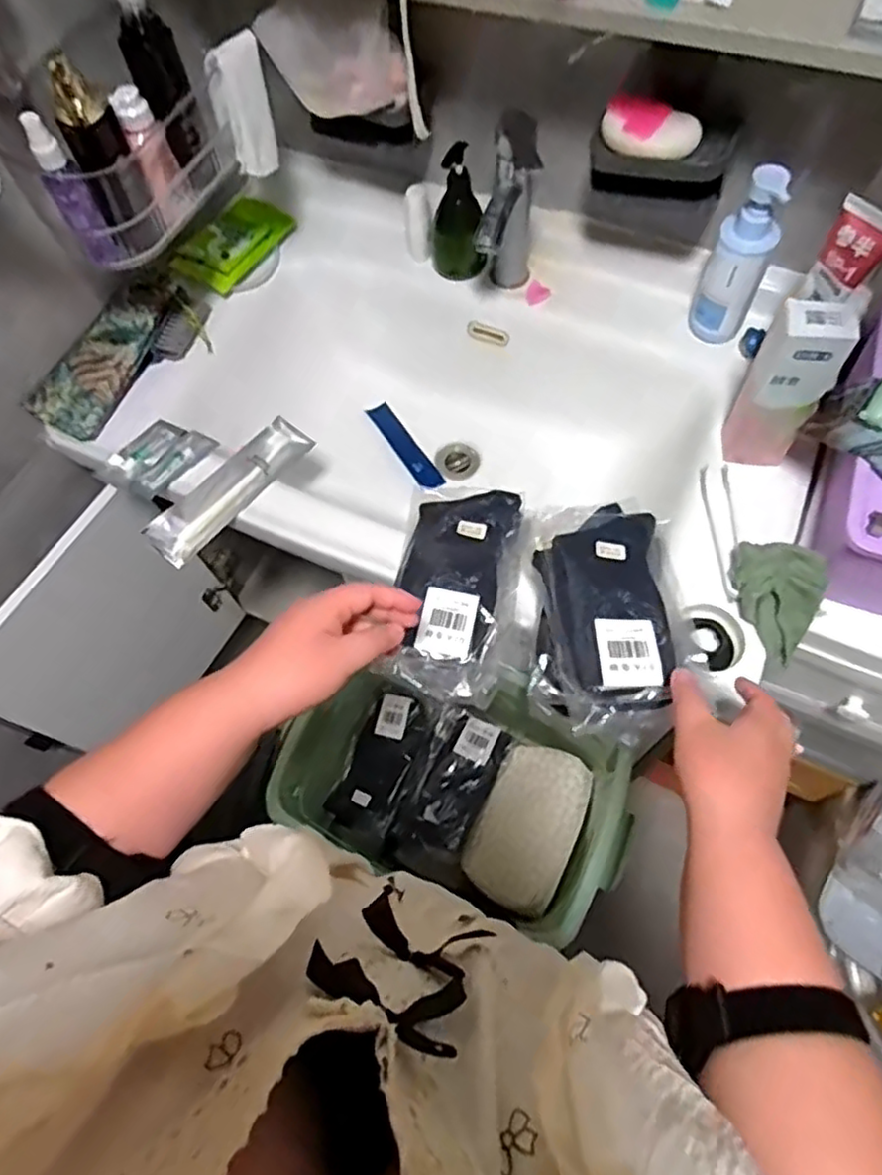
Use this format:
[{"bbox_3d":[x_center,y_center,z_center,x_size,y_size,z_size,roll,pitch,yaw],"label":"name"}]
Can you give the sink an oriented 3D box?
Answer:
[{"bbox_3d":[0.025,-0.187,0.806,0.731,0.180,0.489,24,68,13],"label":"sink"}]

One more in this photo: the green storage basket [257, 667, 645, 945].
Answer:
[{"bbox_3d":[0.027,0.224,0.798,0.373,0.170,0.216,19,67,11],"label":"green storage basket"}]

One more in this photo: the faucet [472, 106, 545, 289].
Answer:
[{"bbox_3d":[0.075,-0.392,0.731,0.057,0.182,0.125,13,66,9],"label":"faucet"}]

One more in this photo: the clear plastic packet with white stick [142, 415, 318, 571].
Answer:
[{"bbox_3d":[-0.218,-0.108,0.703,0.052,0.010,0.213,38,56,-1],"label":"clear plastic packet with white stick"}]

